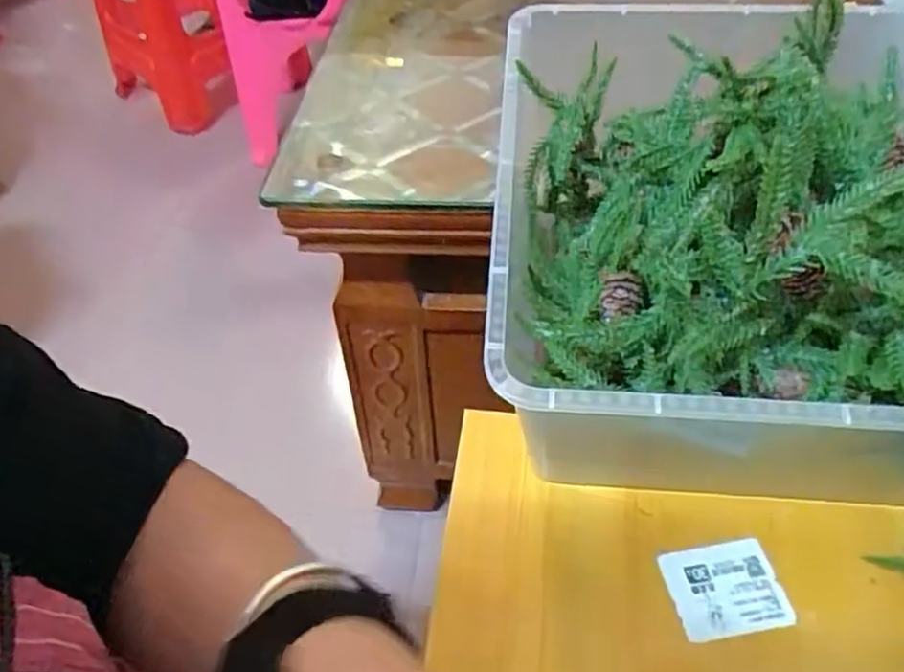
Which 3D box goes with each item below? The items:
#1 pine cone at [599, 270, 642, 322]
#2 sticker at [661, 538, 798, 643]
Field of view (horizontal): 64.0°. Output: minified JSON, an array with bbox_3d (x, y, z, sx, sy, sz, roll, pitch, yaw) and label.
[{"bbox_3d":[0.089,-0.022,0.381,0.023,0.021,0.020,14,49,16],"label":"pine cone"},{"bbox_3d":[0.146,0.133,0.383,0.057,0.004,0.048,-9,46,-6],"label":"sticker"}]

